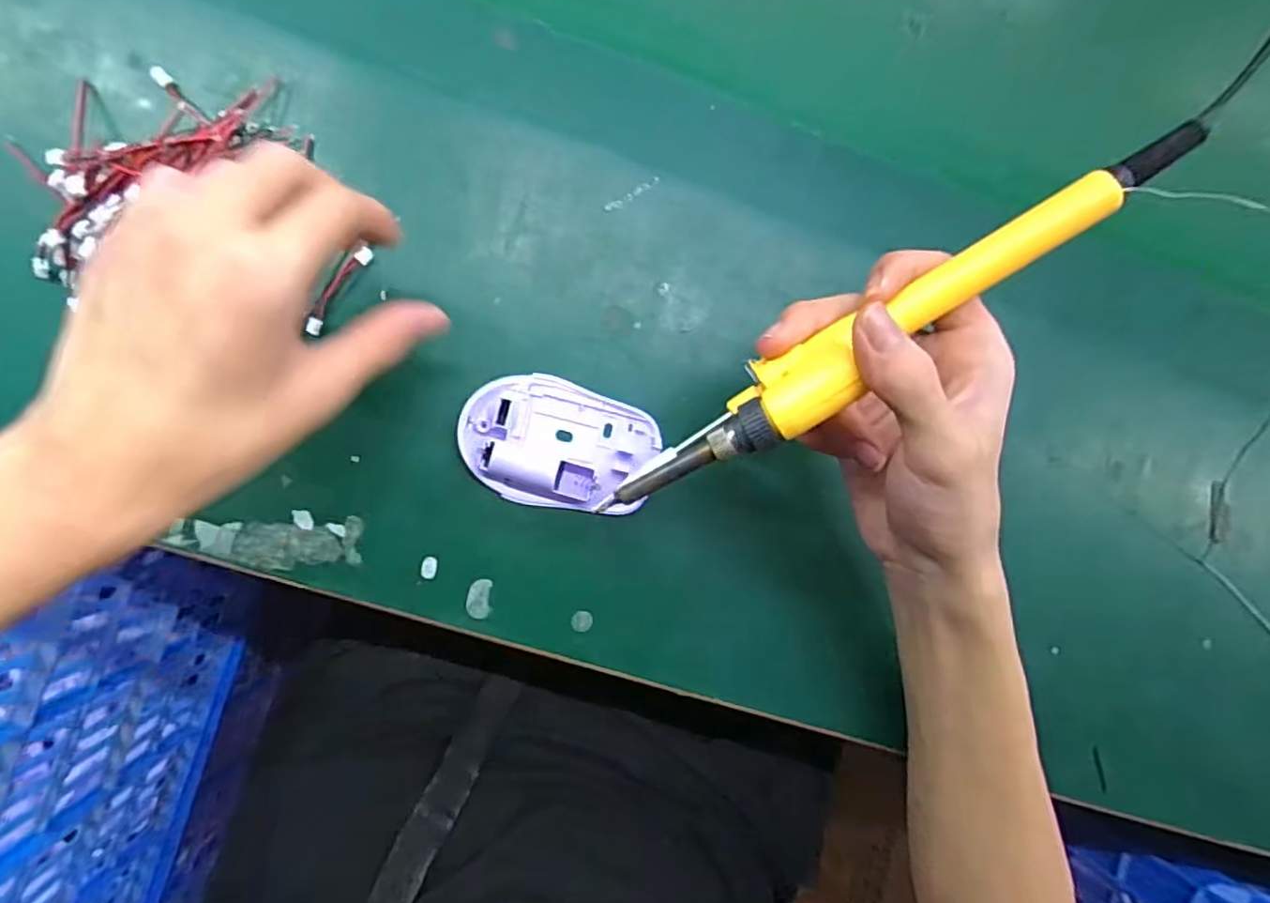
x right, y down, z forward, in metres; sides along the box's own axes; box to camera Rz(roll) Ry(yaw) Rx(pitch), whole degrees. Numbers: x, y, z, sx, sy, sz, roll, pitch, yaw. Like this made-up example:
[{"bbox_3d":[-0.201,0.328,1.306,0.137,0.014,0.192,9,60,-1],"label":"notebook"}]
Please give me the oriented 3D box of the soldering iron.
[{"bbox_3d":[0.089,-0.043,0.235,0.237,0.029,0.025,-33,94,5],"label":"soldering iron"}]

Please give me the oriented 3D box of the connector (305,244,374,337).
[{"bbox_3d":[-0.143,-0.079,0.308,0.009,0.004,0.046,33,85,-7],"label":"connector"}]

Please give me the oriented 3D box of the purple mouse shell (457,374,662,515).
[{"bbox_3d":[-0.037,-0.004,0.315,0.094,0.018,0.061,10,88,-8],"label":"purple mouse shell"}]

